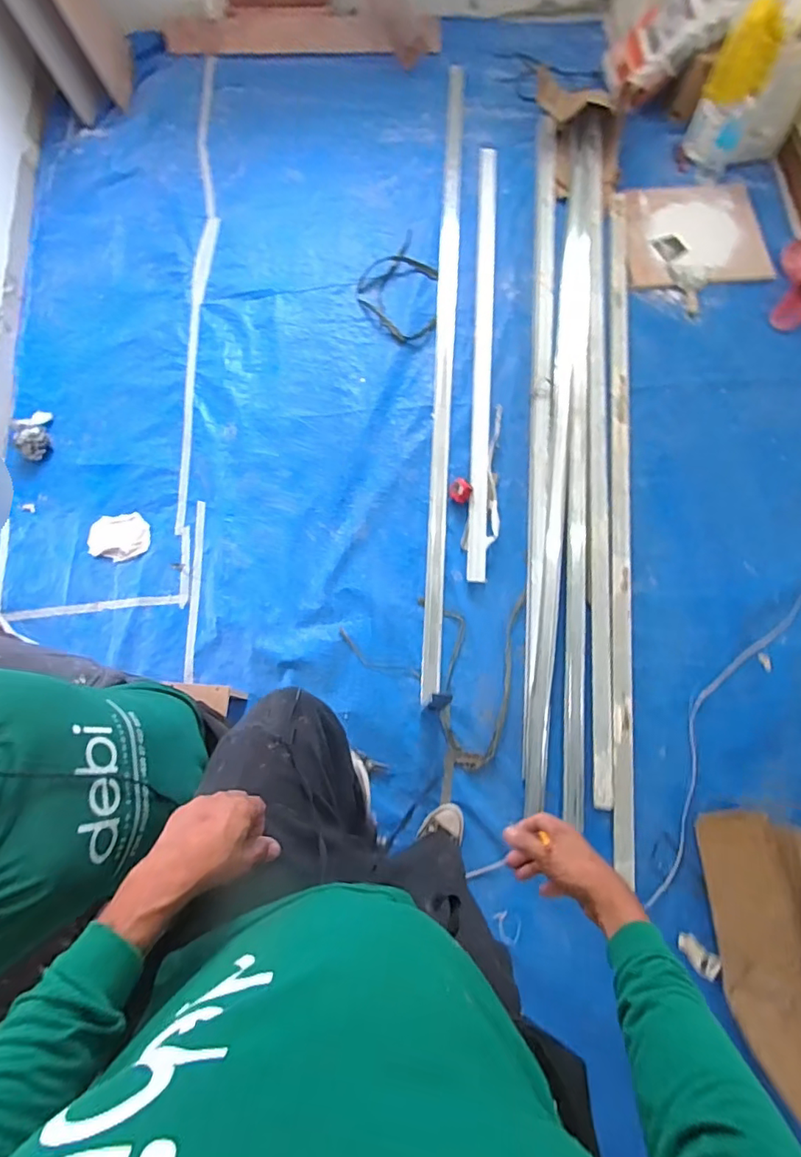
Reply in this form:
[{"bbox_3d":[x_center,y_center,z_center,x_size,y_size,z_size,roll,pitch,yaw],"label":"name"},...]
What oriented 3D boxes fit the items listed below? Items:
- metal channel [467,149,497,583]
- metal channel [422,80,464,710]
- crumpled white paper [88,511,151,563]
[{"bbox_3d":[0.273,-0.767,1.695,0.060,0.041,1.593,4,77,0],"label":"metal channel"},{"bbox_3d":[0.151,-0.779,1.701,0.067,0.039,2.319,4,77,1],"label":"metal channel"},{"bbox_3d":[-0.832,-0.123,1.537,0.176,0.019,0.139,-8,77,-2],"label":"crumpled white paper"}]

